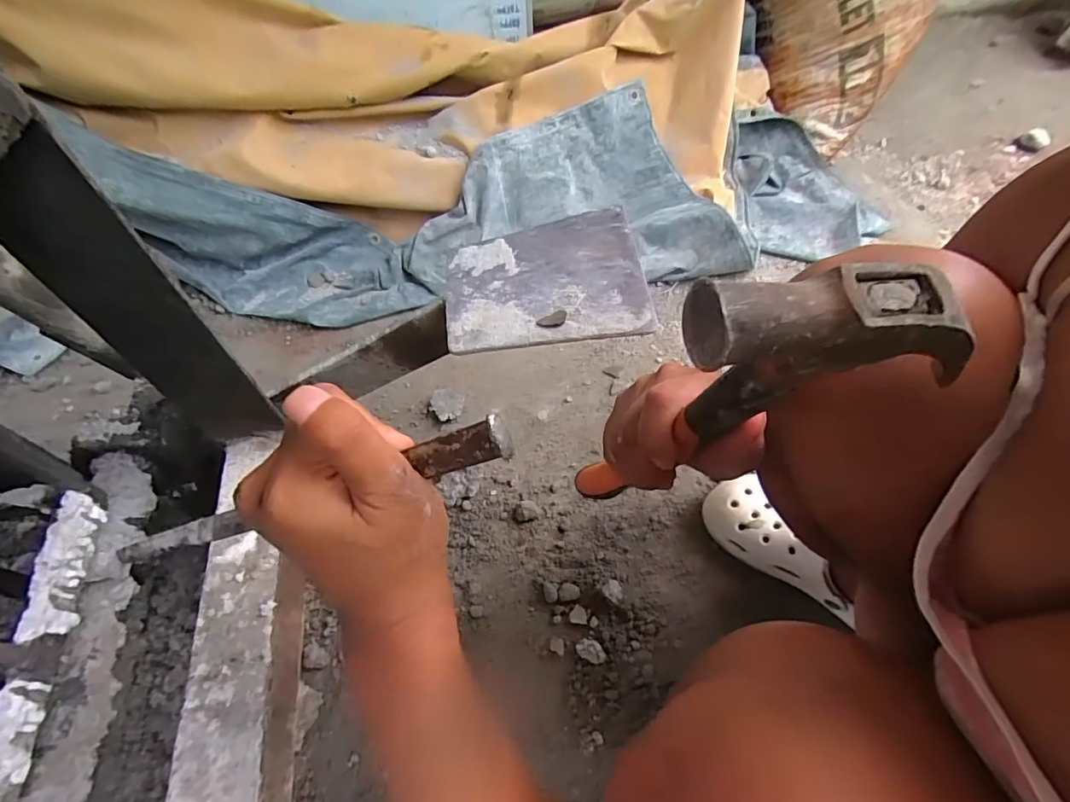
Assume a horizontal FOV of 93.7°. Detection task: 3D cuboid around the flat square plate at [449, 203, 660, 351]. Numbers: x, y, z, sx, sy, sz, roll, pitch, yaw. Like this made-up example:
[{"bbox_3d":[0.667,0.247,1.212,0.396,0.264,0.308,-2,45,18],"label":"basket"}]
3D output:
[{"bbox_3d":[0.005,-0.093,0.385,0.149,0.005,0.124,-9,59,6],"label":"flat square plate"}]

